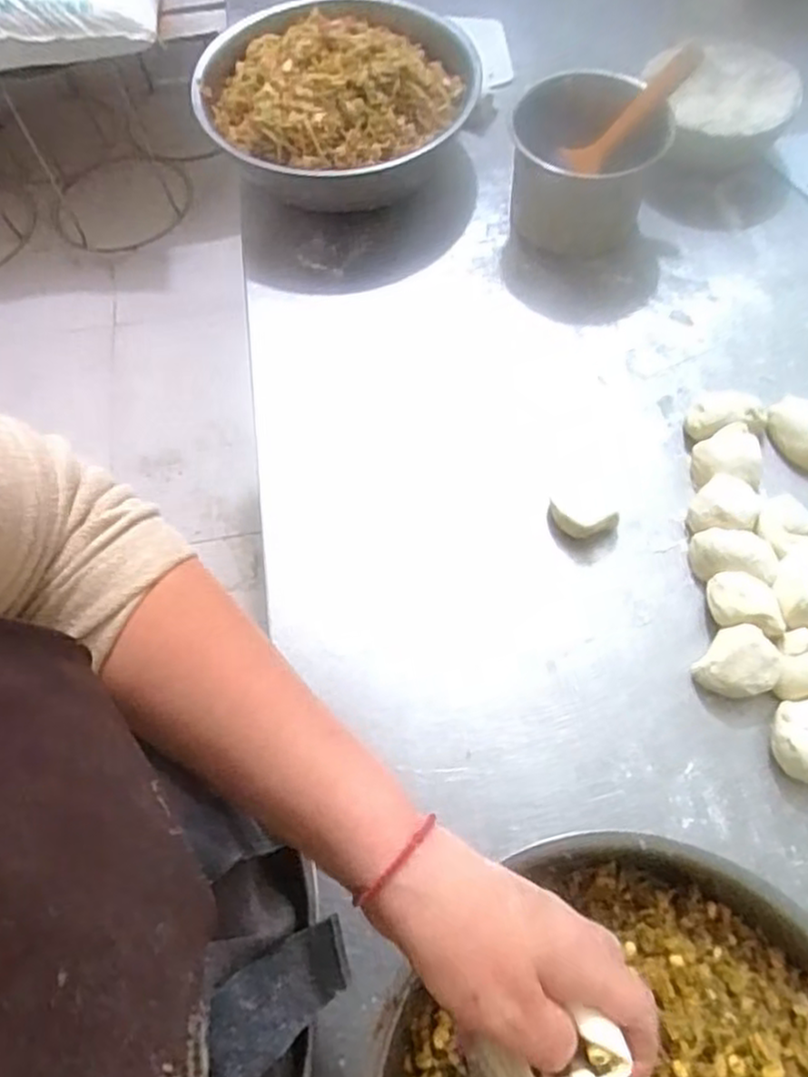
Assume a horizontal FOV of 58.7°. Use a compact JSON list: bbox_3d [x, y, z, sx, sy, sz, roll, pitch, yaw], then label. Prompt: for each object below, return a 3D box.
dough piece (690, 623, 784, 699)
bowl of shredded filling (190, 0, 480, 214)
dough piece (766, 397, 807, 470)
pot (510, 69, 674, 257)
[{"bbox_3d":[0.223,0.085,0.478,0.043,0.032,0.046,-1,66,3],"label":"dough piece"},{"bbox_3d":[-0.061,-0.418,0.692,0.253,0.103,0.246,-1,66,3],"label":"bowl of shredded filling"},{"bbox_3d":[0.311,-0.083,0.556,0.039,0.030,0.060,-37,69,-13],"label":"dough piece"},{"bbox_3d":[0.161,-0.327,0.637,0.128,0.099,0.106,6,66,6],"label":"pot"}]

